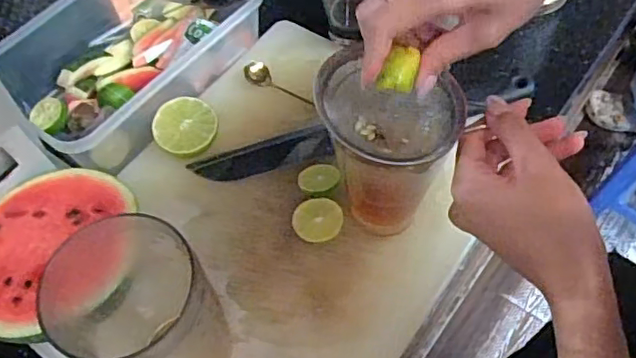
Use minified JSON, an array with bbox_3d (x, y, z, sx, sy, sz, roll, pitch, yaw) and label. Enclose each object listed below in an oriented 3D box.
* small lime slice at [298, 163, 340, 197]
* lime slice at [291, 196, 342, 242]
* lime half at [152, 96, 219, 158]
[{"bbox_3d":[0.000,0.004,0.498,0.034,0.022,0.032,-2,58,3],"label":"small lime slice"},{"bbox_3d":[0.000,0.038,0.484,0.041,0.021,0.038,4,58,6],"label":"lime slice"},{"bbox_3d":[-0.119,-0.041,0.526,0.057,0.041,0.056,-2,58,3],"label":"lime half"}]

